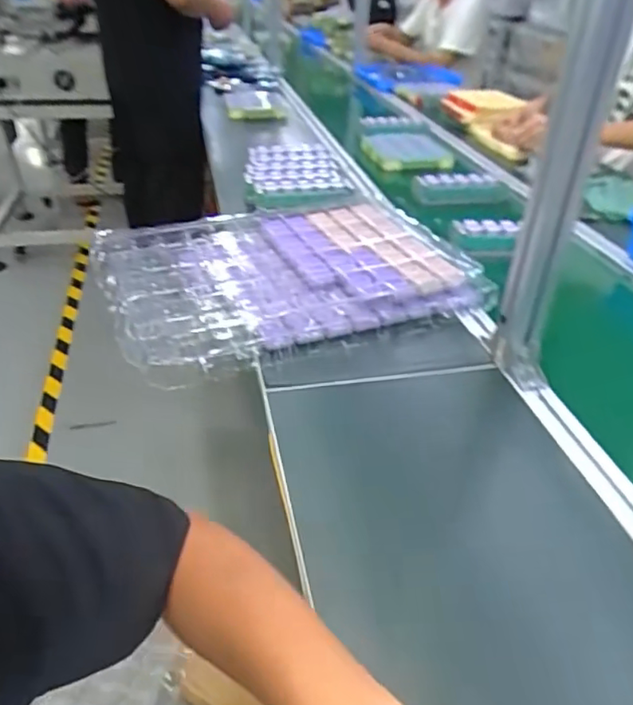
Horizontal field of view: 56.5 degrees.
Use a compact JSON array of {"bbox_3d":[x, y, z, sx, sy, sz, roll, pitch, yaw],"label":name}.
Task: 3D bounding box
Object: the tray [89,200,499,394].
[{"bbox_3d":[-0.053,-0.120,0.890,0.507,0.059,0.369,-13,38,-22],"label":"tray"}]

